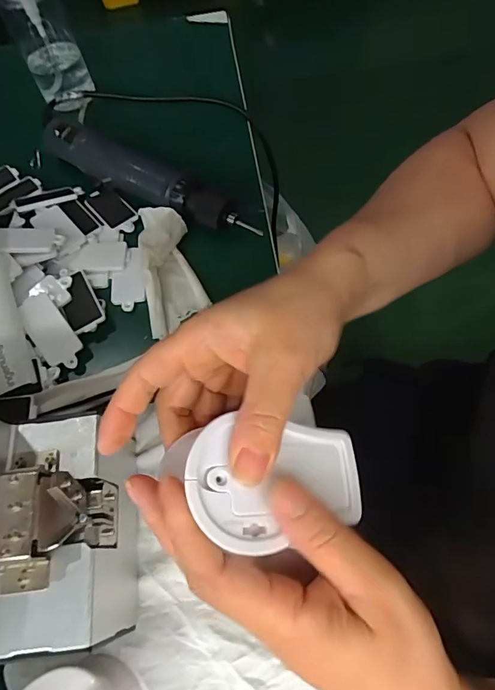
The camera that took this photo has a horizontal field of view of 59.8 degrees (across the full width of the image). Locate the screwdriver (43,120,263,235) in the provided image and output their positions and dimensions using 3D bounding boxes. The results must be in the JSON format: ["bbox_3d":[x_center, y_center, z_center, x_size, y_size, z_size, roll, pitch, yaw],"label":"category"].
[{"bbox_3d":[-0.100,-0.166,0.430,0.248,0.032,0.036,26,71,14],"label":"screwdriver"}]

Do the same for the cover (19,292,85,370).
[{"bbox_3d":[-0.169,-0.012,0.370,0.030,0.004,0.070,-33,84,-11],"label":"cover"}]

